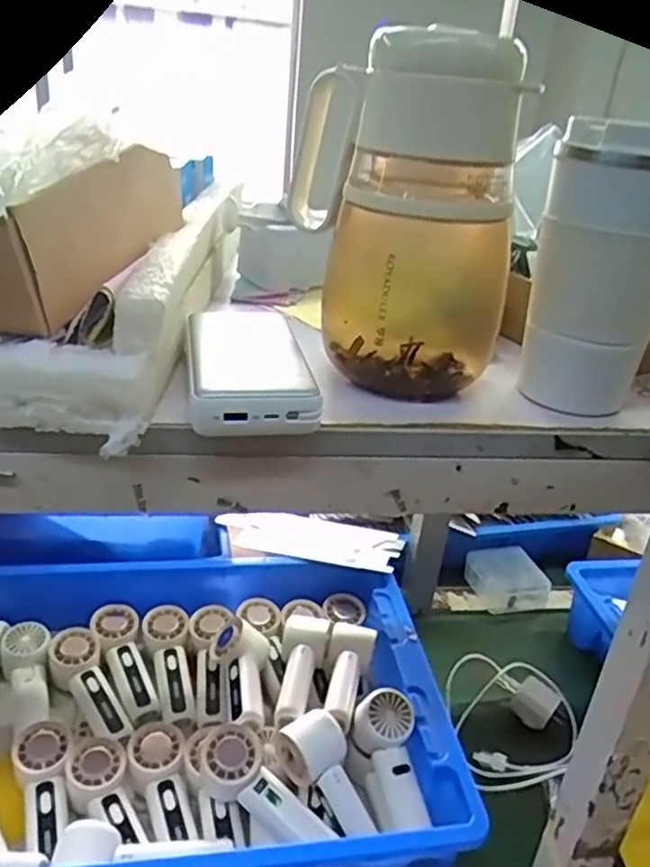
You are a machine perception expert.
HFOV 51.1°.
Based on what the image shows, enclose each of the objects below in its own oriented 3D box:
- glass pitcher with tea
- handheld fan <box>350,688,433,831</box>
[{"bbox_3d":[0.052,-0.140,0.426,0.096,0.192,0.129,-8,29,-25],"label":"glass pitcher with tea"},{"bbox_3d":[0.070,0.329,0.690,0.060,0.048,0.127,-5,55,-19],"label":"handheld fan"}]

